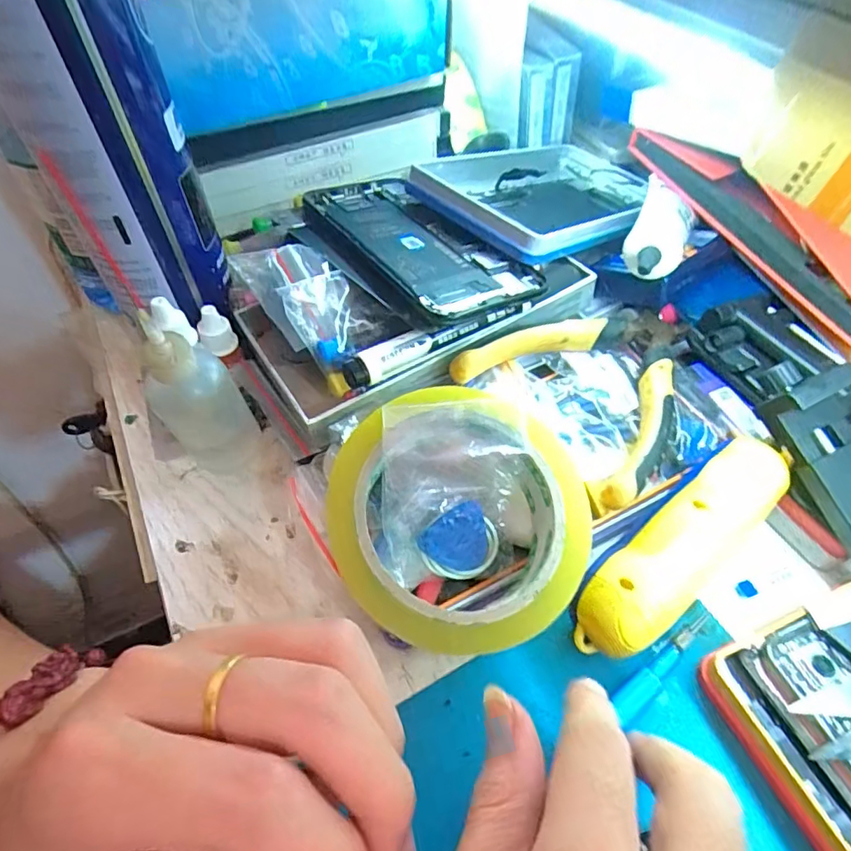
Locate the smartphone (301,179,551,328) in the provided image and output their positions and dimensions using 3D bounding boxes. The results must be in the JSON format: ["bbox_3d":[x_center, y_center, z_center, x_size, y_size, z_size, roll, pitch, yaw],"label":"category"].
[{"bbox_3d":[-0.004,-0.098,0.292,0.074,0.012,0.138,-30,61,-32],"label":"smartphone"}]

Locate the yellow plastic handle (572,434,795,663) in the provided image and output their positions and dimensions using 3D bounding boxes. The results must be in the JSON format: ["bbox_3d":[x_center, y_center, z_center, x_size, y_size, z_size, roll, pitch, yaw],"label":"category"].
[{"bbox_3d":[0.109,0.051,0.230,0.117,0.027,0.033,-35,60,-23],"label":"yellow plastic handle"}]

